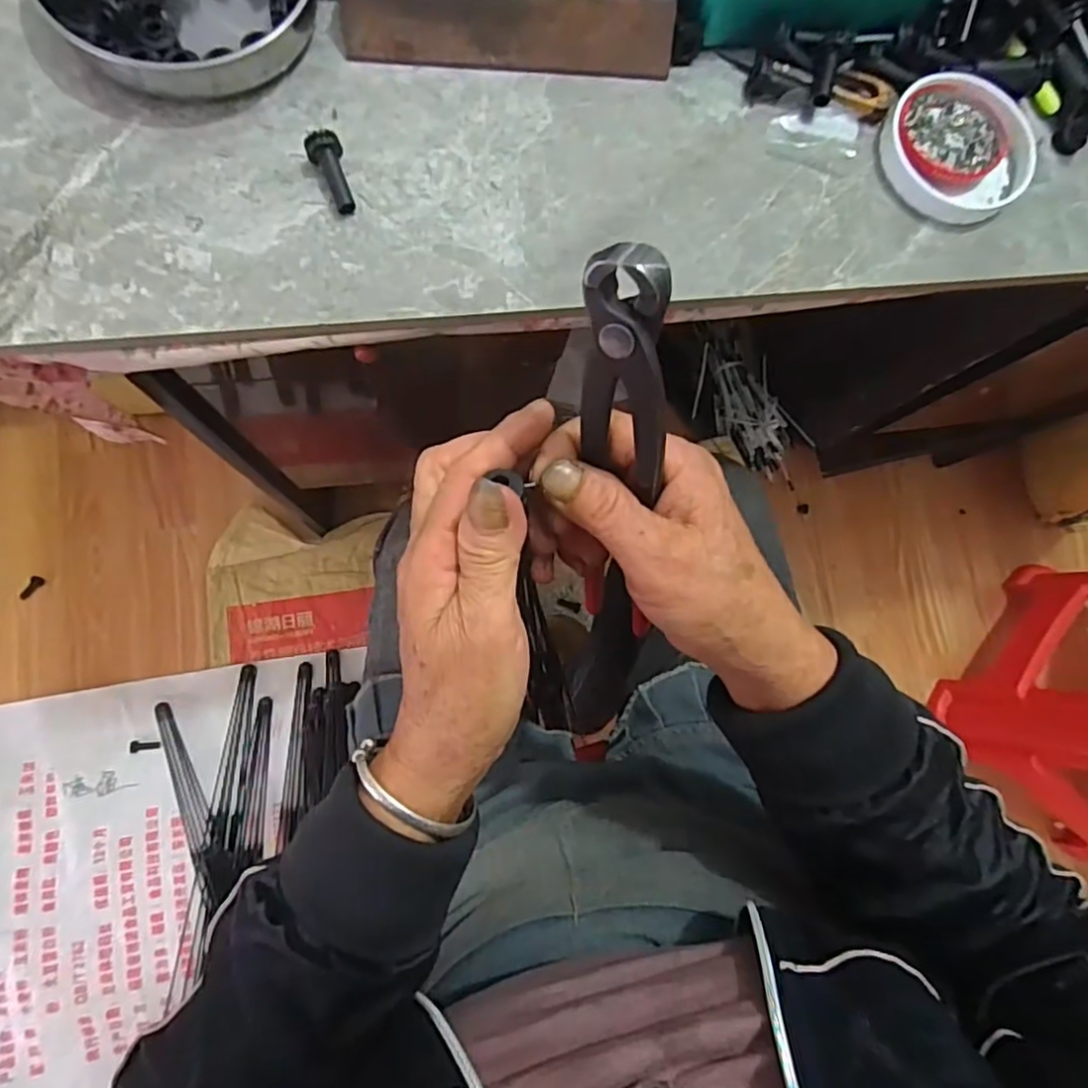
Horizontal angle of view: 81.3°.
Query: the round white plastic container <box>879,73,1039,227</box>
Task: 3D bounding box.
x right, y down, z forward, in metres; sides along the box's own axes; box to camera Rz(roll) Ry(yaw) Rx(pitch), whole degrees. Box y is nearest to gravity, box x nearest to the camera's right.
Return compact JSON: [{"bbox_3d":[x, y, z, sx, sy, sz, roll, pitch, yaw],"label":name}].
[{"bbox_3d":[0.246,-0.235,0.376,0.086,0.015,0.085,1,80,-7],"label":"round white plastic container"}]

